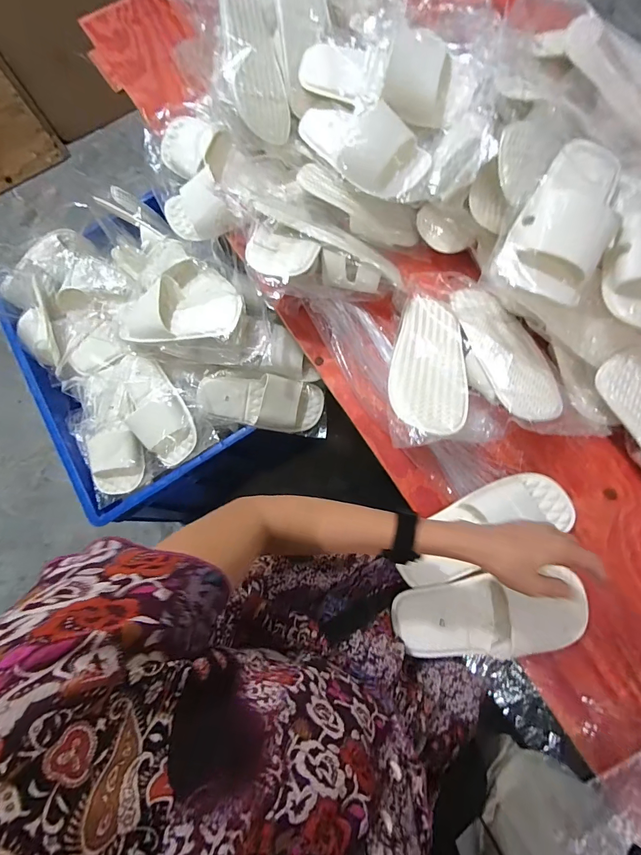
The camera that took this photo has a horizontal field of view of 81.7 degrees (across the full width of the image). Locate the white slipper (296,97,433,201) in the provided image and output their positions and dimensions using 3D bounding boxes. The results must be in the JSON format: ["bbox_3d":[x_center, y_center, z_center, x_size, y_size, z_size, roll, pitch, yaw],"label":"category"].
[{"bbox_3d":[0.059,-0.443,0.578,0.232,0.047,0.102,37,106,14],"label":"white slipper"}]

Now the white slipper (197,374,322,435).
[{"bbox_3d":[-0.114,-0.047,0.707,0.230,0.061,0.097,6,91,-3],"label":"white slipper"}]

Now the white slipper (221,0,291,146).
[{"bbox_3d":[-0.106,-0.576,0.581,0.104,0.046,0.226,-12,101,-35],"label":"white slipper"}]

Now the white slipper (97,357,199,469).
[{"bbox_3d":[-0.322,-0.045,0.714,0.107,0.058,0.239,-32,75,-5],"label":"white slipper"}]

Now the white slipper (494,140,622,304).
[{"bbox_3d":[0.323,-0.272,0.473,0.113,0.067,0.251,31,80,11],"label":"white slipper"}]

